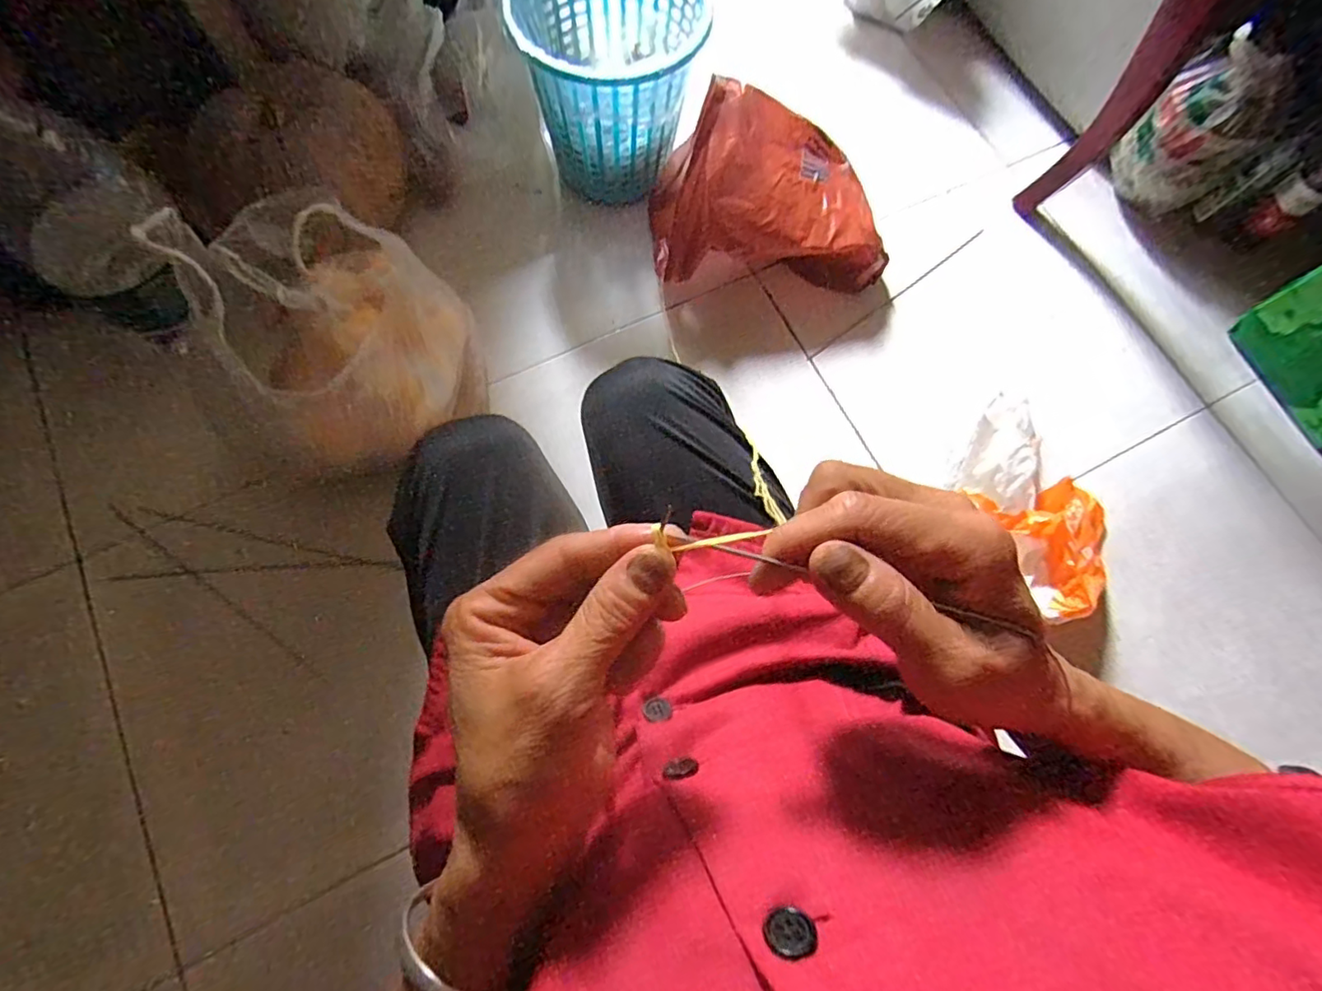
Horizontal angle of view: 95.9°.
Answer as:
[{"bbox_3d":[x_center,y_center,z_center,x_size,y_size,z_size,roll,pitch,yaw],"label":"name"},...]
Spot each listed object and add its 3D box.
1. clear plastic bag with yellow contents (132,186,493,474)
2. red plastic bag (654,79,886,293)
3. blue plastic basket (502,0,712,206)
[{"bbox_3d":[-0.357,-0.182,0.710,0.239,0.273,0.276,-3,73,-6],"label":"clear plastic bag with yellow contents"},{"bbox_3d":[0.162,-0.434,0.853,0.332,0.162,0.228,-2,72,-5],"label":"red plastic bag"},{"bbox_3d":[-0.077,-0.596,0.864,0.228,0.227,0.240,1,72,-4],"label":"blue plastic basket"}]

